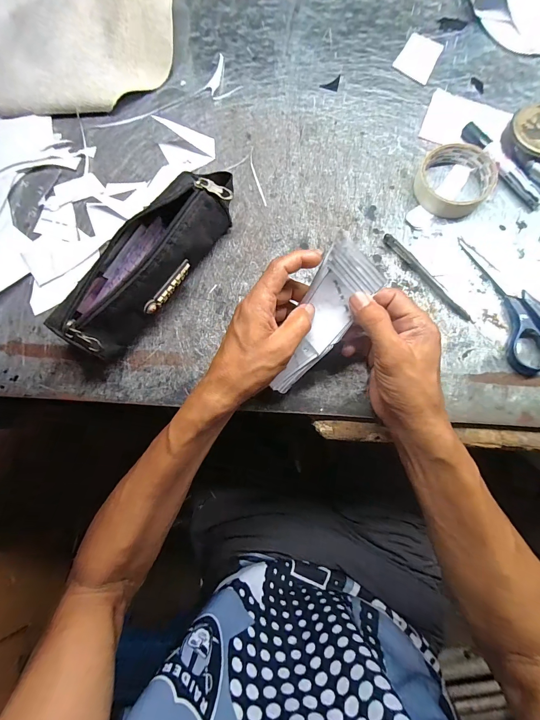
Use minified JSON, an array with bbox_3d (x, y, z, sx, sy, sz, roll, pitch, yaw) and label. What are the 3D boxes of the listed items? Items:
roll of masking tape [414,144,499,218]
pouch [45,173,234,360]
[{"bbox_3d":[0.218,-0.214,0.374,0.084,0.024,0.085,0,79,0],"label":"roll of masking tape"},{"bbox_3d":[-0.119,-0.111,0.338,0.064,0.073,0.244,35,82,8],"label":"pouch"}]

